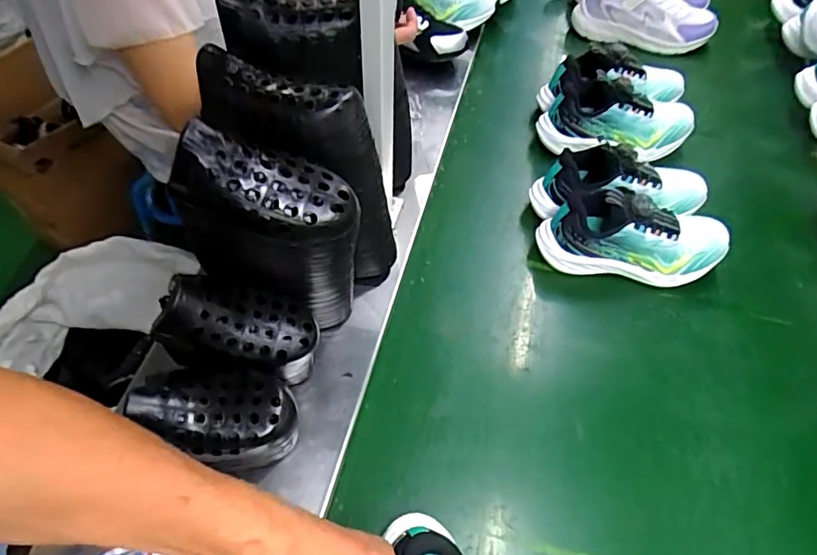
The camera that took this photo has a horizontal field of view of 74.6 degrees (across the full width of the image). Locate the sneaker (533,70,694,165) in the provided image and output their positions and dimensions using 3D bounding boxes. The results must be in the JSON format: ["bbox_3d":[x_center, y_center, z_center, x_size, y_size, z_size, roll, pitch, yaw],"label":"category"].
[{"bbox_3d":[0.306,-0.231,0.787,0.218,0.093,0.082,-2,55,0],"label":"sneaker"}]

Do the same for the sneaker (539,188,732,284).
[{"bbox_3d":[0.278,-0.052,0.664,0.217,0.100,0.076,5,55,5],"label":"sneaker"}]

